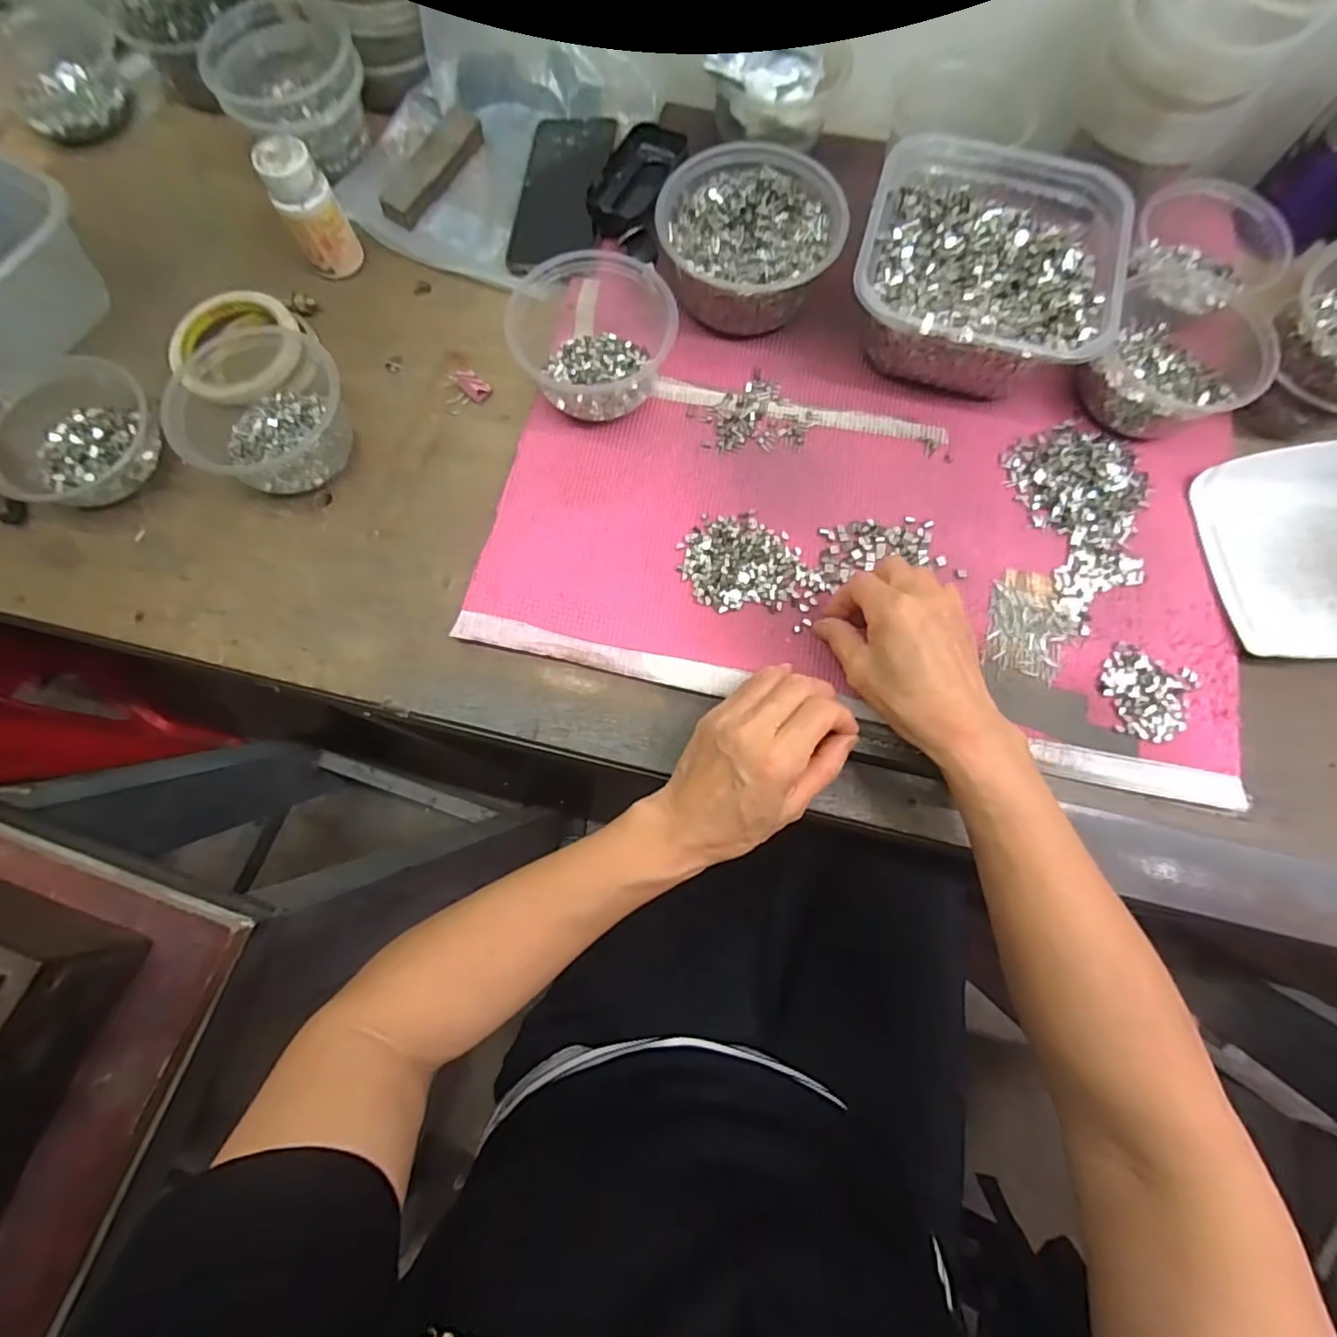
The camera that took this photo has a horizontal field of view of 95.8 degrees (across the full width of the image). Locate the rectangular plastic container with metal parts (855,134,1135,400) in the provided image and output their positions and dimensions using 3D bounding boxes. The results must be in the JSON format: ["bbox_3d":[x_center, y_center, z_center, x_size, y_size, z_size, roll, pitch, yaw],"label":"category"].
[{"bbox_3d":[0.227,-0.292,0.448,0.172,0.070,0.176,17,78,6],"label":"rectangular plastic container with metal parts"}]

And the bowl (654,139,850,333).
[{"bbox_3d":[0.061,-0.324,0.463,0.135,0.058,0.126,-3,77,1],"label":"bowl"}]

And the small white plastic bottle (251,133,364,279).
[{"bbox_3d":[-0.278,-0.358,0.472,0.039,0.079,0.045,-6,76,0],"label":"small white plastic bottle"}]

